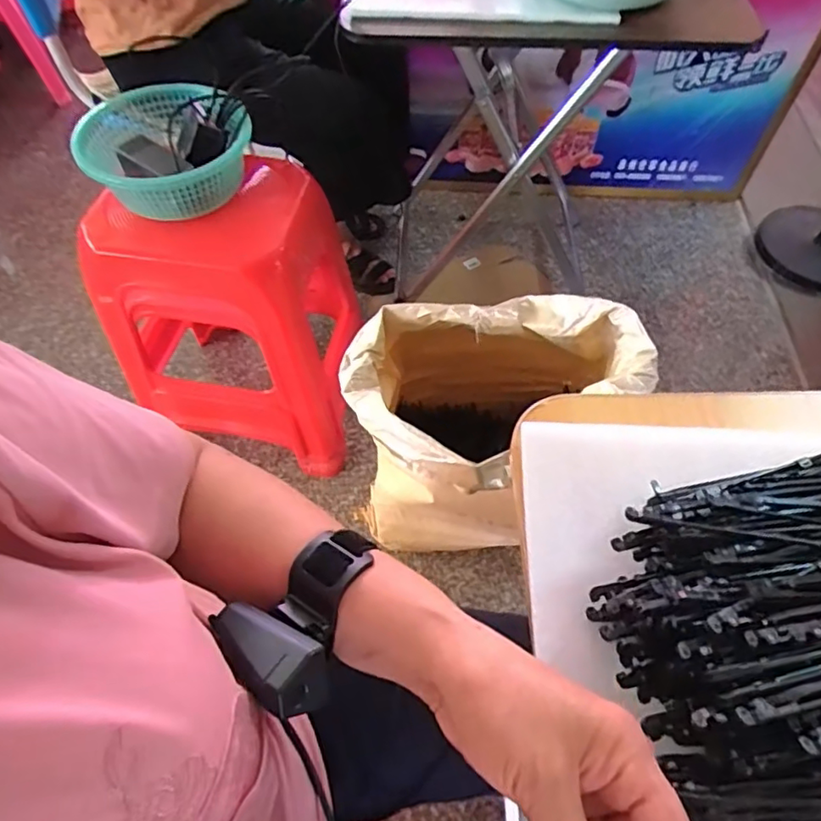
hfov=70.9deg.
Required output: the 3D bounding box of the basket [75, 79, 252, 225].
[{"bbox_3d":[-0.359,-0.394,0.862,0.226,0.094,0.266,-20,60,-12],"label":"basket"}]

